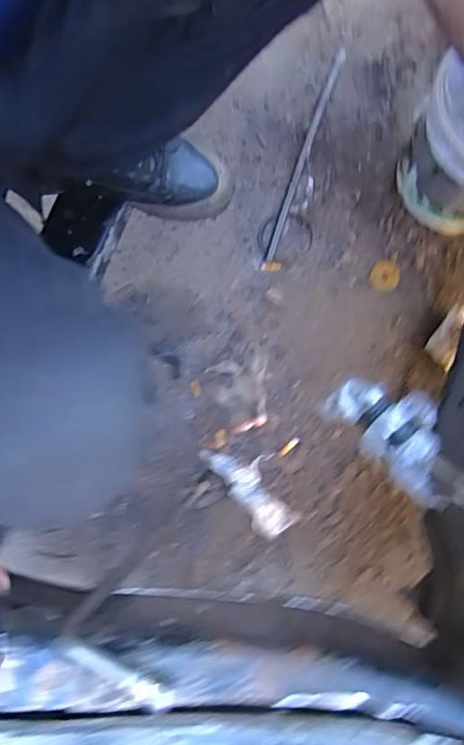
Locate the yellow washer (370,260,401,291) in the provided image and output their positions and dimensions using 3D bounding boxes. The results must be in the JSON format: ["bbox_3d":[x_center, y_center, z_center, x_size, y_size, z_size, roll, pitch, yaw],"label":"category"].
[{"bbox_3d":[0.310,-0.197,1.034,0.060,0.008,0.060,-11,80,-2],"label":"yellow washer"}]

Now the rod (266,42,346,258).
[{"bbox_3d":[0.156,-0.466,1.072,0.020,0.017,0.496,19,80,4],"label":"rod"}]

